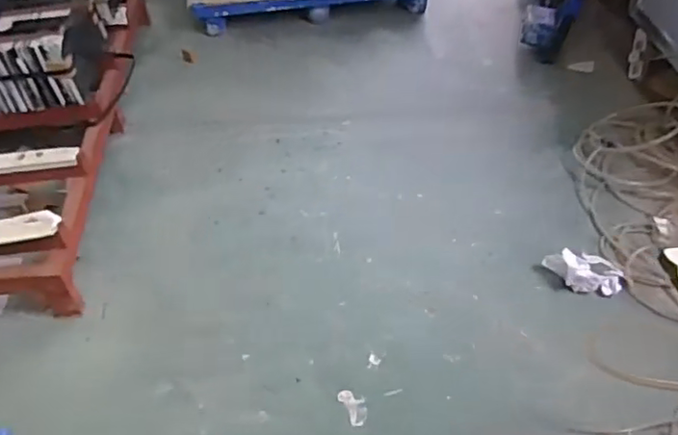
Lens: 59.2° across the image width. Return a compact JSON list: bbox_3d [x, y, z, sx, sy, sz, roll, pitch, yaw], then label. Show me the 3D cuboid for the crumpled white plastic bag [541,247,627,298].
[{"bbox_3d":[0.660,0.136,1.609,0.206,0.059,0.155,7,44,6],"label":"crumpled white plastic bag"}]

